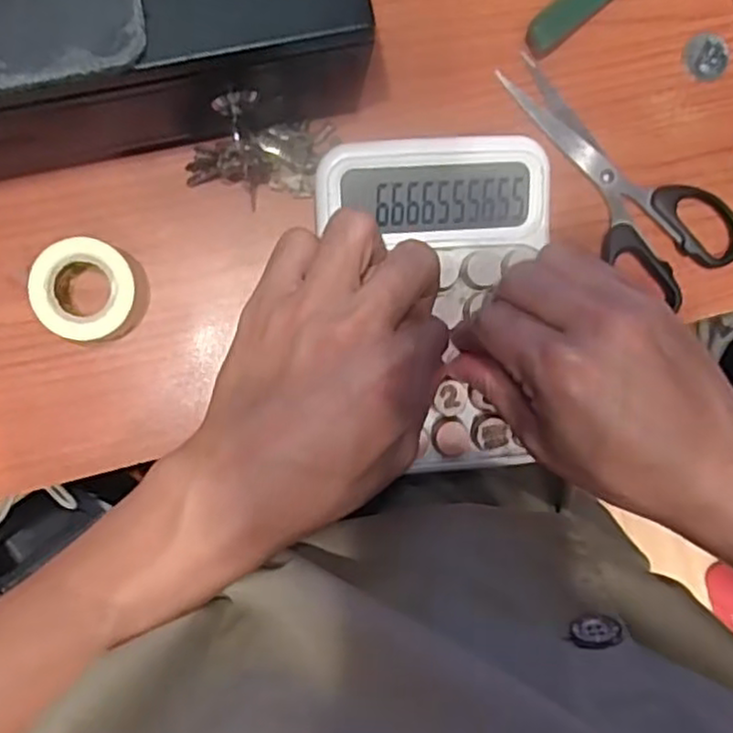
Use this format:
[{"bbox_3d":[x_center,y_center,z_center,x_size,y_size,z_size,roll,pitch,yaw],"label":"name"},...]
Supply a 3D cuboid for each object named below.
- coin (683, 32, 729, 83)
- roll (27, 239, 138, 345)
[{"bbox_3d":[0.175,-0.159,0.362,0.024,0.004,0.023,0,92,-5],"label":"coin"},{"bbox_3d":[-0.126,-0.034,0.323,0.042,0.026,0.044,0,92,-5],"label":"roll"}]

